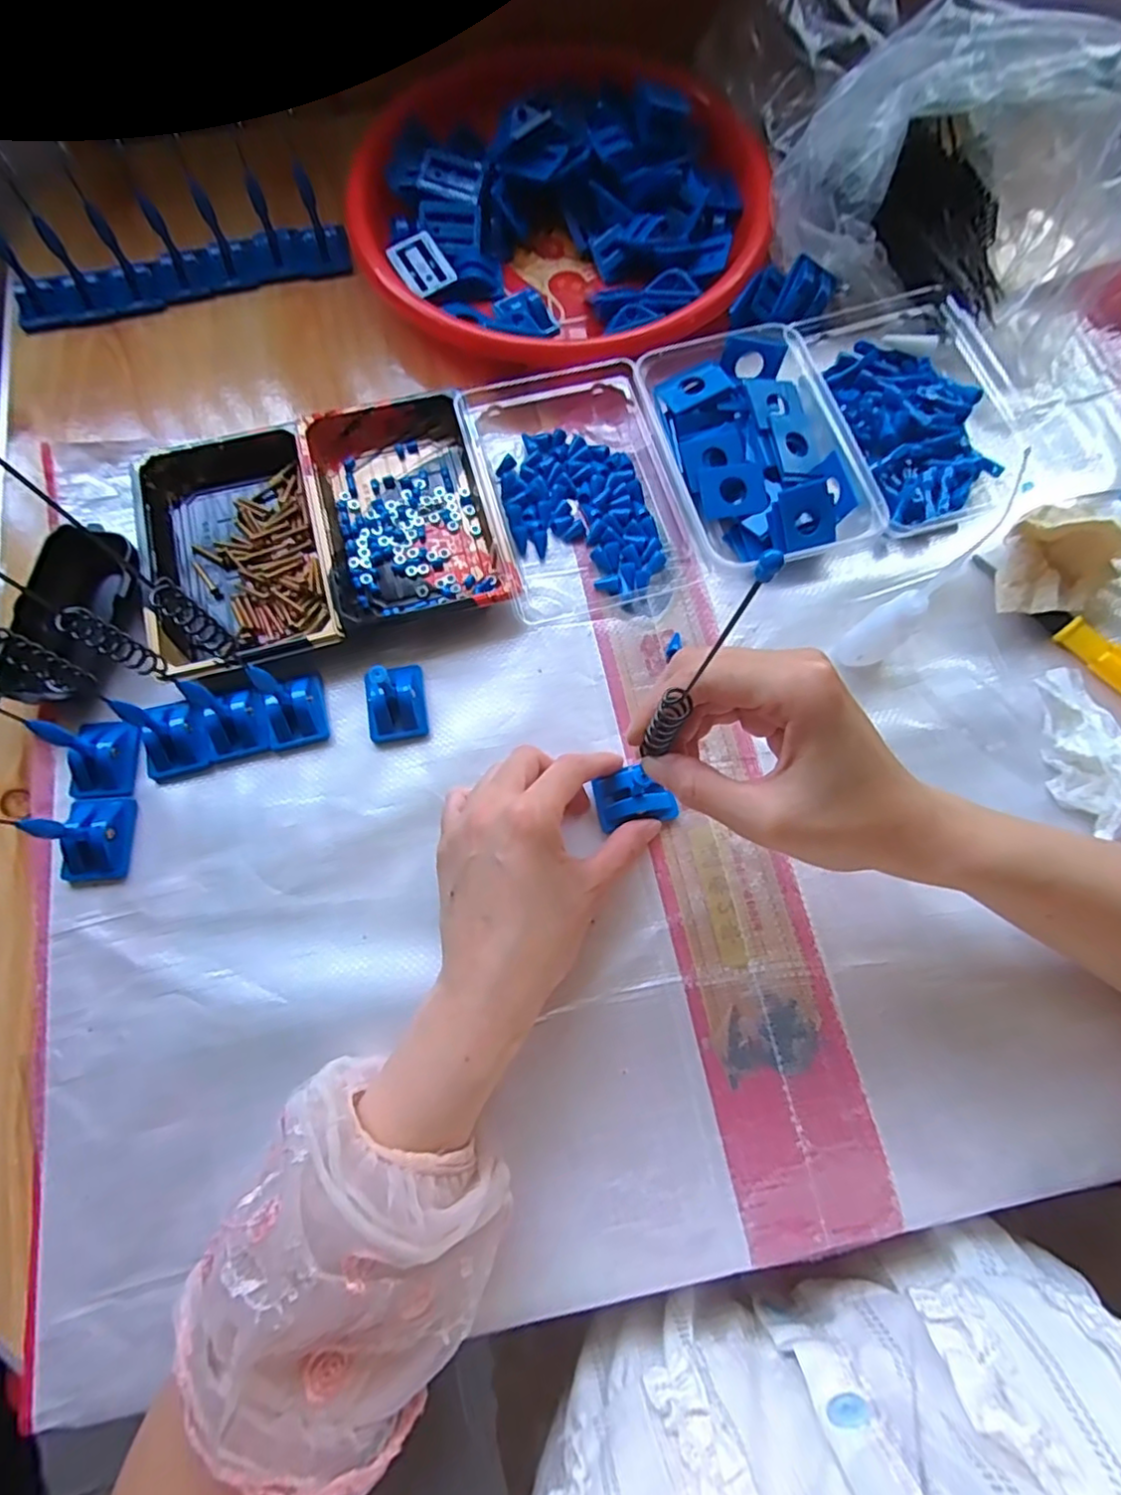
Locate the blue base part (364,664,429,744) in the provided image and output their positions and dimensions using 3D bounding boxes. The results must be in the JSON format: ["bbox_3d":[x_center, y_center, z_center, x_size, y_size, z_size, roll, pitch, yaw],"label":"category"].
[{"bbox_3d":[-0.097,-0.031,0.356,0.033,0.043,0.045,-10,74,-3],"label":"blue base part"}]

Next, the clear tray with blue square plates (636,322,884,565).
[{"bbox_3d":[0.121,-0.188,0.399,0.109,0.033,0.158,-16,74,-5],"label":"clear tray with blue square plates"}]

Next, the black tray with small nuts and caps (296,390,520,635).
[{"bbox_3d":[-0.099,-0.149,0.398,0.102,0.023,0.160,-16,74,-5],"label":"black tray with small nuts and caps"}]

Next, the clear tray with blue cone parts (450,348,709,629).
[{"bbox_3d":[0.011,-0.169,0.400,0.118,0.028,0.167,-16,74,-5],"label":"clear tray with blue cone parts"}]

